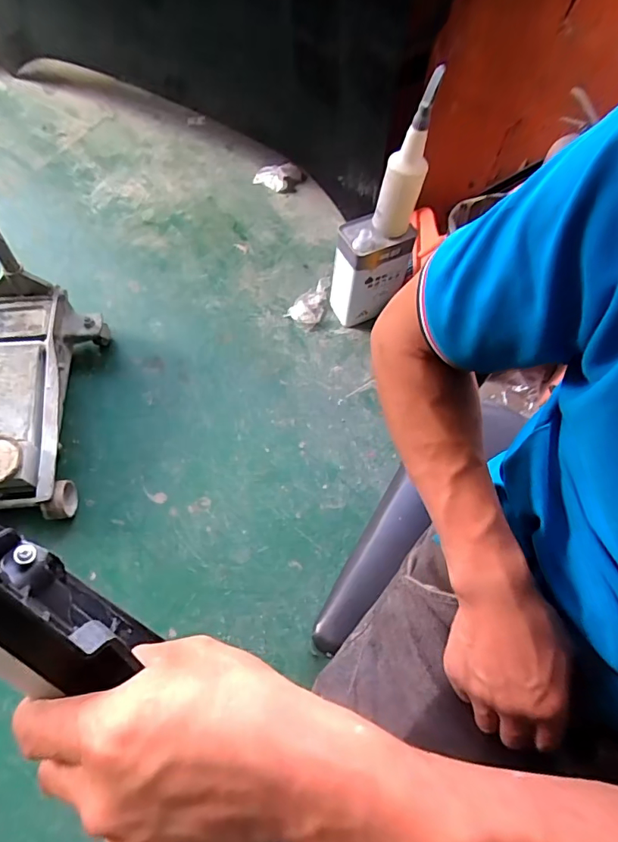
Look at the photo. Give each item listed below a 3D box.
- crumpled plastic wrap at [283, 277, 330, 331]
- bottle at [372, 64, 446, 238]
[{"bbox_3d":[-0.003,-0.336,1.344,0.102,0.033,0.179,16,61,6],"label":"crumpled plastic wrap"},{"bbox_3d":[0.198,-0.520,0.973,0.084,0.306,0.084,16,61,6],"label":"bottle"}]

